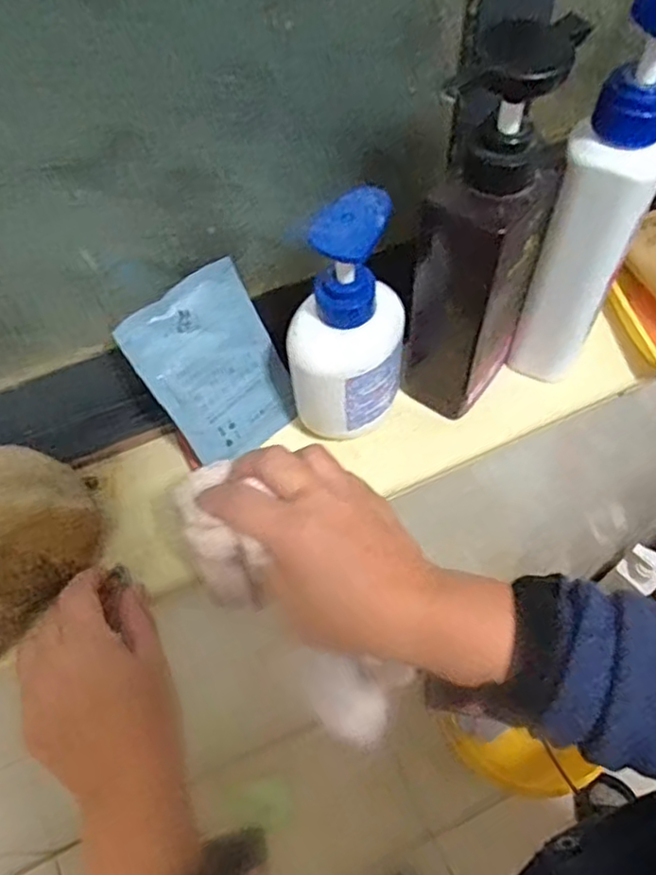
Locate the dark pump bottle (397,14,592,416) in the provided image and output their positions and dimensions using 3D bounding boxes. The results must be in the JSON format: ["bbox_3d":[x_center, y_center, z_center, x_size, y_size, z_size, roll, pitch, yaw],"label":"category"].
[{"bbox_3d":[0.084,-0.097,0.381,0.049,0.210,0.068,31,65,19],"label":"dark pump bottle"}]

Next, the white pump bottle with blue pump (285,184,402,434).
[{"bbox_3d":[0.011,-0.064,0.393,0.069,0.144,0.066,3,59,4],"label":"white pump bottle with blue pump"}]

